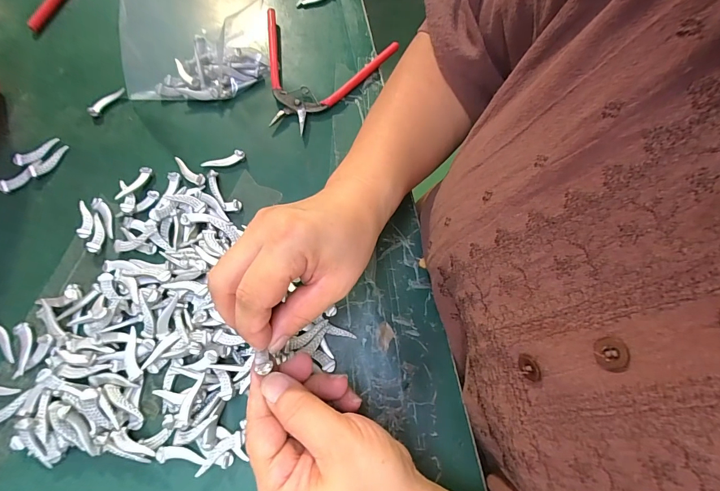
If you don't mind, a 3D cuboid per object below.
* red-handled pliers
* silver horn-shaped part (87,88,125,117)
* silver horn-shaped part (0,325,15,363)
[{"bbox_3d":[-0.046,-0.167,0.346,0.131,0.014,0.123,17,73,6],"label":"red-handled pliers"},{"bbox_3d":[-0.246,-0.139,0.343,0.039,0.008,0.011,-43,77,-12],"label":"silver horn-shaped part"},{"bbox_3d":[-0.278,0.073,0.272,0.038,0.008,0.011,38,77,12],"label":"silver horn-shaped part"}]

